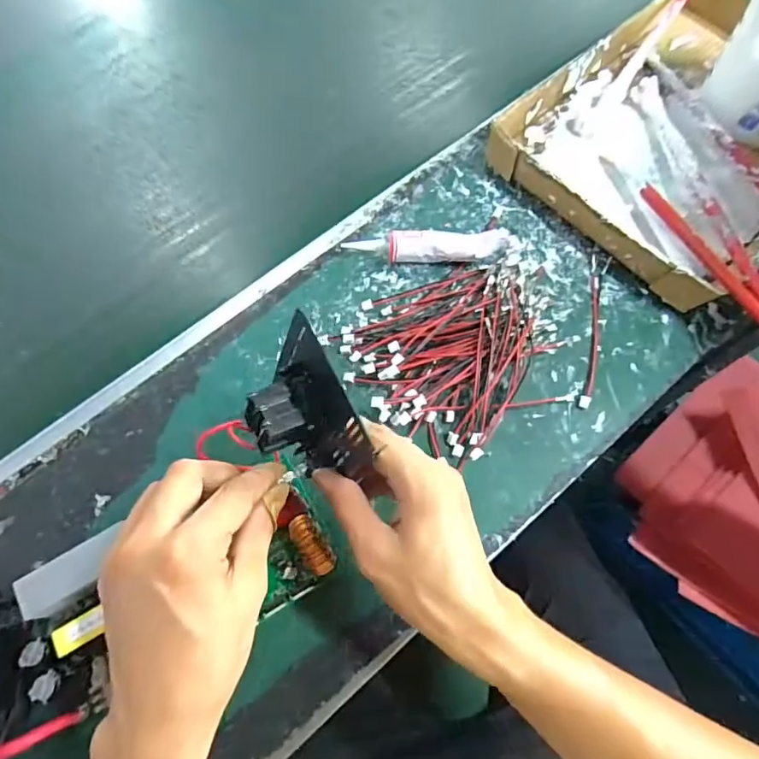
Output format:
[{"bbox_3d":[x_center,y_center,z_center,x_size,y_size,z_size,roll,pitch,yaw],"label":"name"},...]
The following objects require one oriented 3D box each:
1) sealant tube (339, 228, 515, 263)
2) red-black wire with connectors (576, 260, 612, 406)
[{"bbox_3d":[0.045,-0.107,0.413,0.139,0.023,0.028,-6,68,0],"label":"sealant tube"},{"bbox_3d":[0.170,-0.041,0.392,0.013,0.007,0.136,12,69,7],"label":"red-black wire with connectors"}]

